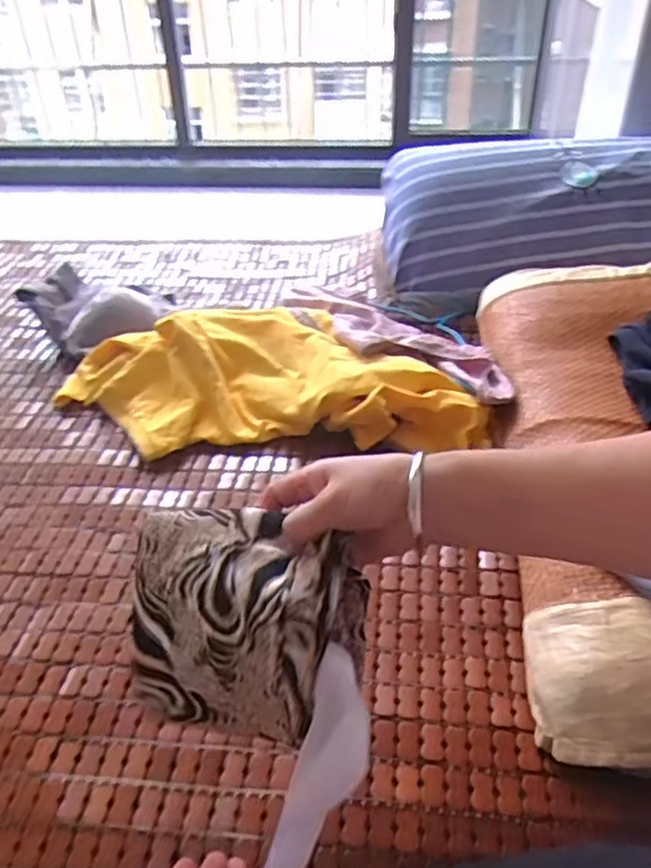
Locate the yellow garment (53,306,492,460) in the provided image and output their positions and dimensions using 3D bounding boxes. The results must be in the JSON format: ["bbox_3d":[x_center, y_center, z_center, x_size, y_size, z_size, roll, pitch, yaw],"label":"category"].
[{"bbox_3d":[-0.073,-0.060,0.806,0.489,0.079,0.270,0,39,0],"label":"yellow garment"}]

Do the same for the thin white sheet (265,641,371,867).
[{"bbox_3d":[-0.004,0.204,0.389,0.042,0.152,0.029,17,2,21],"label":"thin white sheet"}]

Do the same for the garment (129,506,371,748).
[{"bbox_3d":[-0.054,0.116,0.436,0.146,0.055,0.131,-2,73,27],"label":"garment"}]

